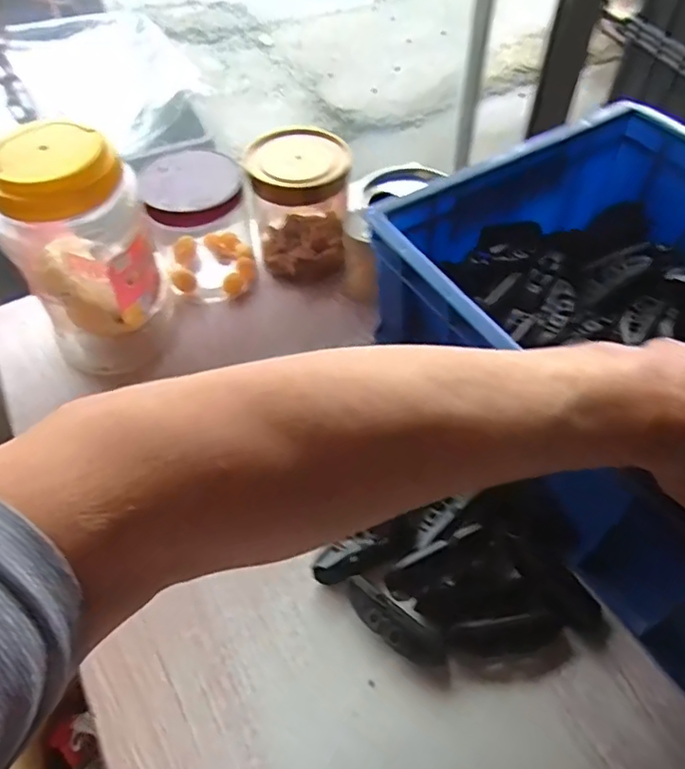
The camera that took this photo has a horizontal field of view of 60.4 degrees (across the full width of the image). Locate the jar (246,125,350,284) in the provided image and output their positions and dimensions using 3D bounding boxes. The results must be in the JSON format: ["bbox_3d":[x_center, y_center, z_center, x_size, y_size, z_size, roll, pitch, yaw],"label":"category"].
[{"bbox_3d":[-0.037,-0.156,0.513,0.079,0.104,0.088,-6,53,-3],"label":"jar"}]

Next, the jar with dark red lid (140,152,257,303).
[{"bbox_3d":[-0.123,-0.140,0.514,0.083,0.111,0.087,-1,53,1],"label":"jar with dark red lid"}]

